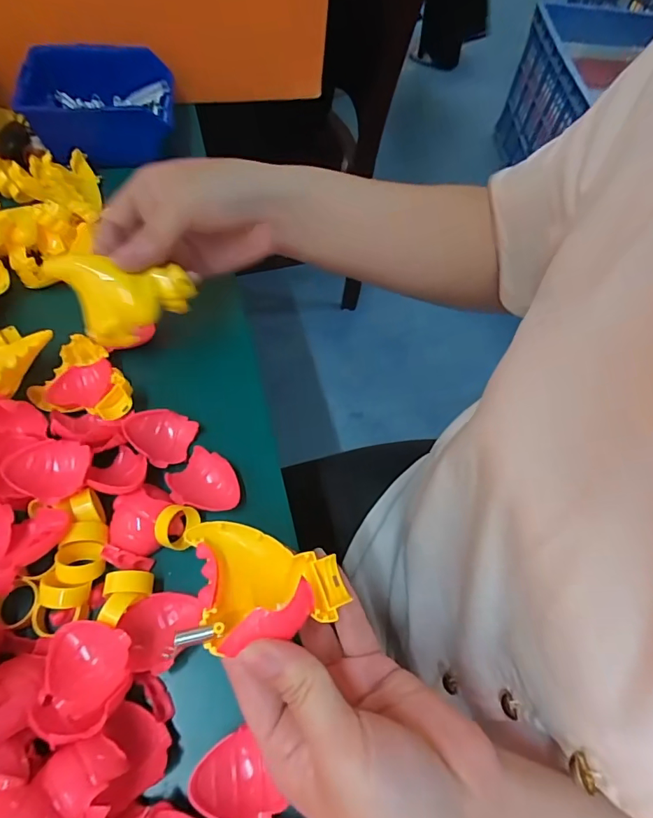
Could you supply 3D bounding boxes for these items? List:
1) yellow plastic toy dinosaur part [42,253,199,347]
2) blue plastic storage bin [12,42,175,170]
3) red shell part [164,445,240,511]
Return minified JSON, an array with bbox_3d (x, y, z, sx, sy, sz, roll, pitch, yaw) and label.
[{"bbox_3d":[-0.119,-0.073,0.276,0.065,0.031,0.048,-31,66,-21],"label":"yellow plastic toy dinosaur part"},{"bbox_3d":[-0.225,-0.306,0.461,0.132,0.057,0.129,-11,60,-11],"label":"blue plastic storage bin"},{"bbox_3d":[-0.076,0.044,0.289,0.045,0.008,0.038,12,59,3],"label":"red shell part"}]

